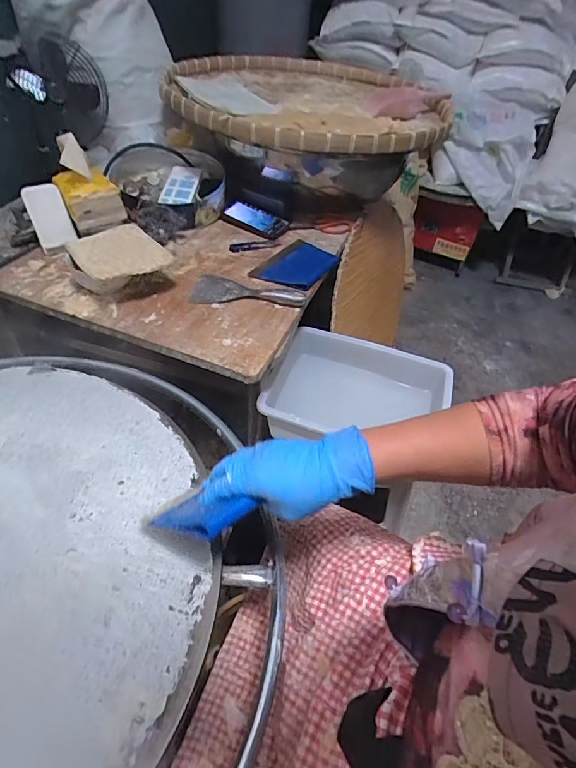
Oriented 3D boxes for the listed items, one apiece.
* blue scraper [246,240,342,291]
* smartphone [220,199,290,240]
[{"bbox_3d":[0.021,-0.263,0.929,0.137,0.008,0.197,27,50,18],"label":"blue scraper"},{"bbox_3d":[-0.083,-0.406,1.055,0.173,0.015,0.089,28,67,15],"label":"smartphone"}]

